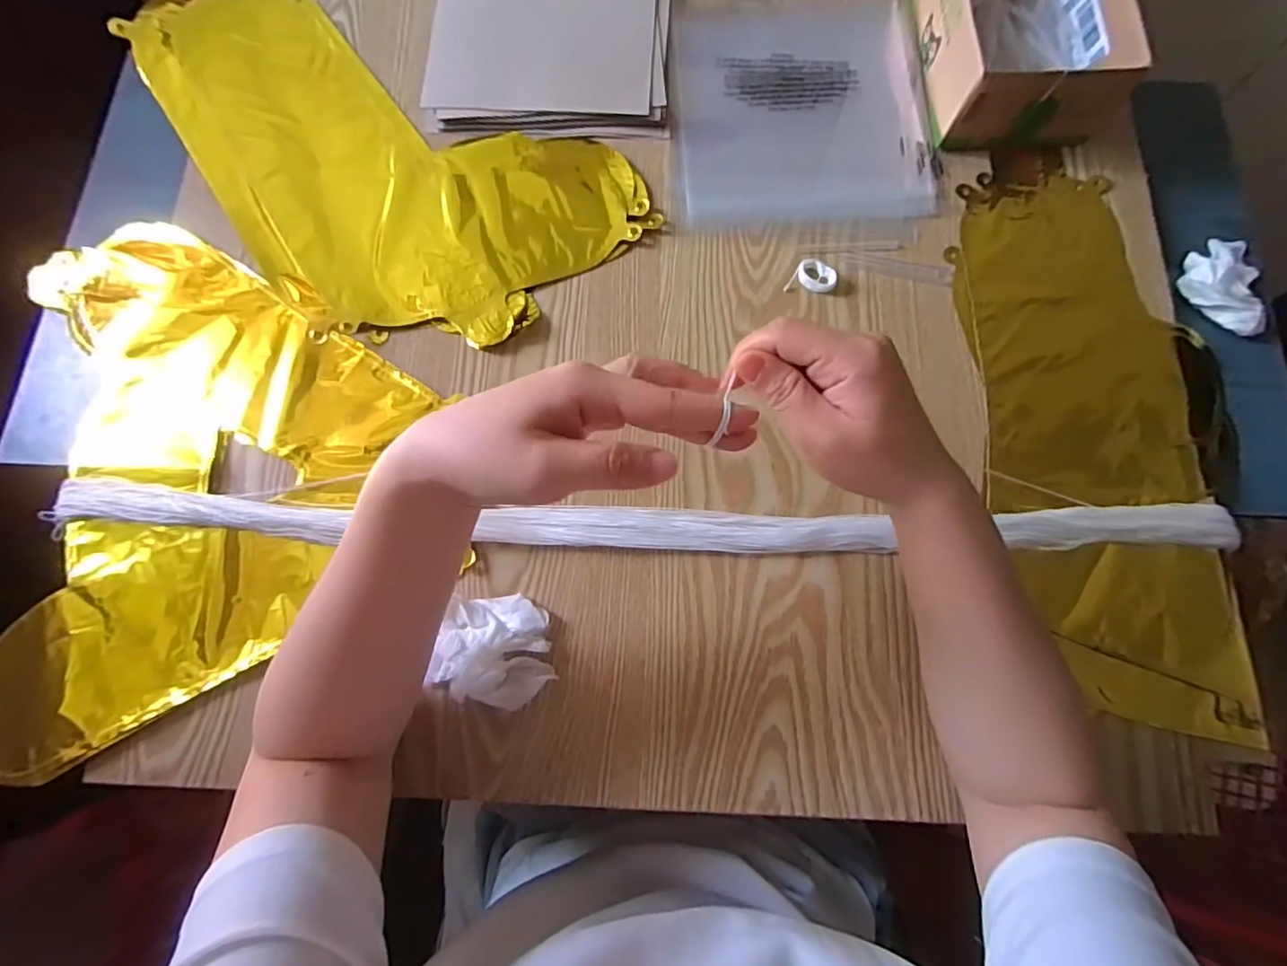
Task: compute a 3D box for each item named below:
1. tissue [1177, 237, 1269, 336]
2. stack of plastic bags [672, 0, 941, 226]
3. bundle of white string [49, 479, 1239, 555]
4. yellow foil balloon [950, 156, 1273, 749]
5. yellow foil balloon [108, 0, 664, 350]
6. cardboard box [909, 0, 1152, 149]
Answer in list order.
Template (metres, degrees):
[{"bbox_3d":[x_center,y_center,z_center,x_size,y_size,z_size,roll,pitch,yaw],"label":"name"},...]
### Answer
[{"bbox_3d":[0.460,-0.160,0.453,0.059,0.021,0.086,6,76,2],"label":"tissue"},{"bbox_3d":[0.136,-0.334,0.498,0.213,0.009,0.247,-3,76,-1],"label":"stack of plastic bags"},{"bbox_3d":[-0.003,0.027,0.395,0.800,0.022,0.036,1,76,1],"label":"bundle of white string"},{"bbox_3d":[0.344,-0.045,0.413,0.189,0.013,0.413,-1,76,0],"label":"yellow foil balloon"},{"bbox_3d":[-0.229,-0.259,0.468,0.430,0.018,0.228,31,78,8],"label":"yellow foil balloon"},{"bbox_3d":[0.308,-0.386,0.477,0.135,0.069,0.212,-3,76,0],"label":"cardboard box"}]

